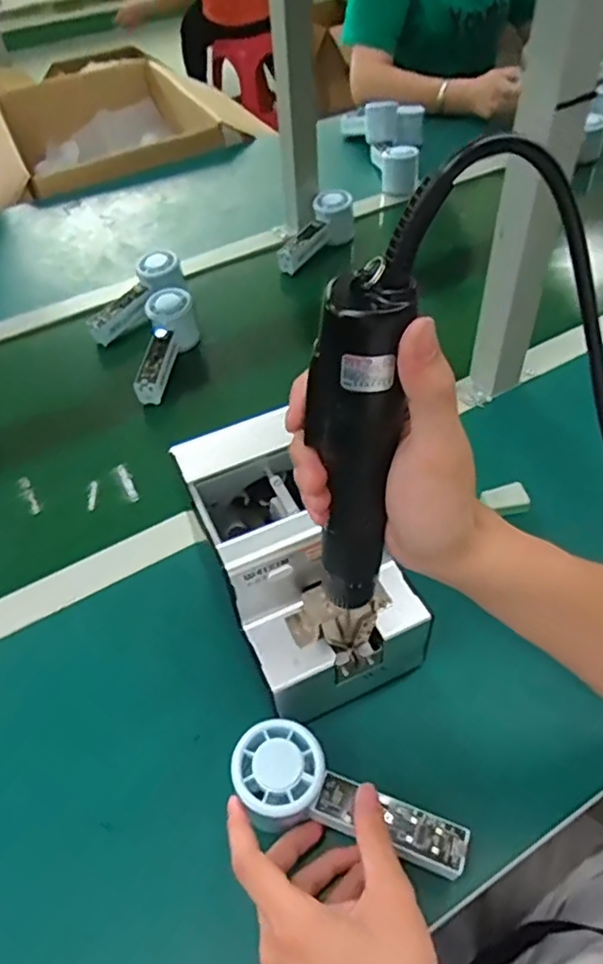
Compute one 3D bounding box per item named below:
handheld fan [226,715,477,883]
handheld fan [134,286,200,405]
[{"bbox_3d":[0.026,0.208,0.400,0.151,0.039,0.057,24,54,7],"label":"handheld fan"},{"bbox_3d":[-0.167,-0.160,0.756,0.047,0.057,0.149,7,65,11],"label":"handheld fan"}]

